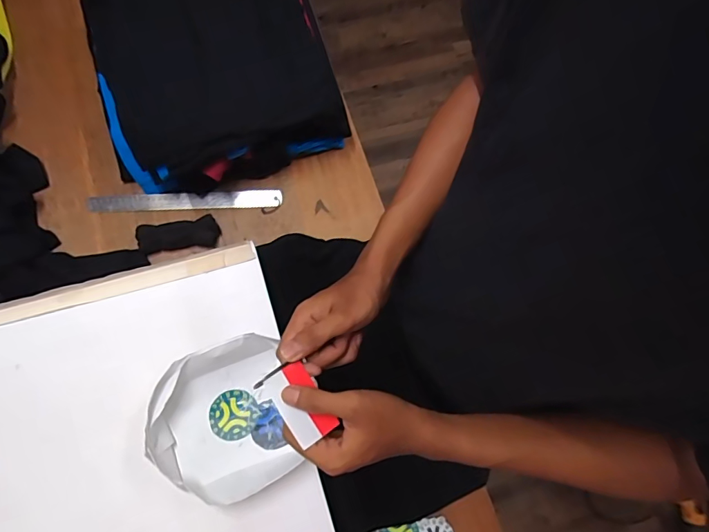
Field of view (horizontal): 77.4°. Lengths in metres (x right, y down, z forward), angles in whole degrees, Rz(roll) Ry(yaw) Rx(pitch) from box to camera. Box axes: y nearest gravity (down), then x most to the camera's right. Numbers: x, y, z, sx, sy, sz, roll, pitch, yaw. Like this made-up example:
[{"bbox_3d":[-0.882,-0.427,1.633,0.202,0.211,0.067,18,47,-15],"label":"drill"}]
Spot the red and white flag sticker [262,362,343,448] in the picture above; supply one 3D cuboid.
[{"bbox_3d":[-0.050,0.123,0.401,0.039,0.008,0.067,-26,75,-21],"label":"red and white flag sticker"}]

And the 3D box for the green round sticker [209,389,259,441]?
[{"bbox_3d":[-0.145,0.178,0.532,0.056,0.005,0.055,1,76,-4],"label":"green round sticker"}]

